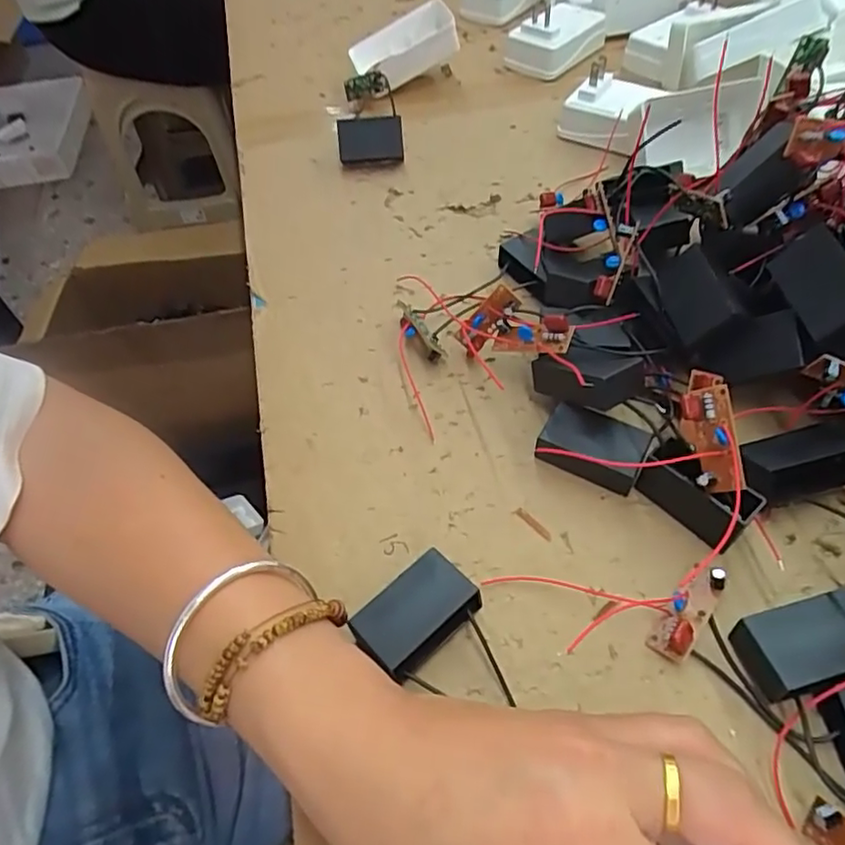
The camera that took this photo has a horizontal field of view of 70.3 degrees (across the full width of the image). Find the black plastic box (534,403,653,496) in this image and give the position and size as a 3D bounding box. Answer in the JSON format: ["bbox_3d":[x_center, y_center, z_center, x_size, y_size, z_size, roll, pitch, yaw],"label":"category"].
[{"bbox_3d":[0.082,0.012,0.292,0.047,0.019,0.028,21,57,18],"label":"black plastic box"}]

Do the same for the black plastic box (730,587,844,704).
[{"bbox_3d":[0.148,0.086,0.231,0.051,0.020,0.029,-13,54,-6],"label":"black plastic box"}]

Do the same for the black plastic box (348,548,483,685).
[{"bbox_3d":[-0.003,0.079,0.245,0.048,0.023,0.031,-36,59,-21],"label":"black plastic box"}]

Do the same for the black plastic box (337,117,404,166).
[{"bbox_3d":[-0.039,-0.210,0.449,0.048,0.032,0.015,-5,53,0],"label":"black plastic box"}]

